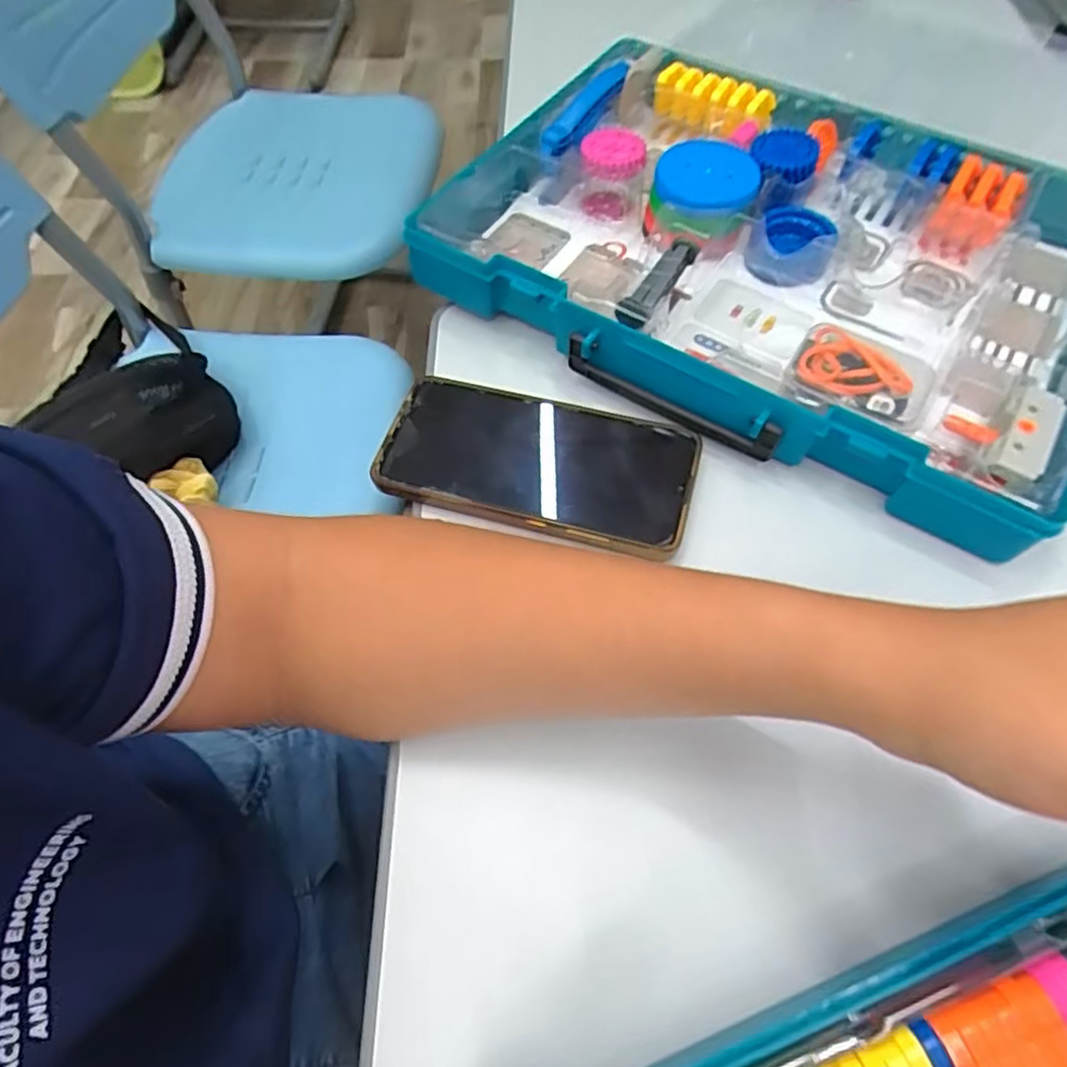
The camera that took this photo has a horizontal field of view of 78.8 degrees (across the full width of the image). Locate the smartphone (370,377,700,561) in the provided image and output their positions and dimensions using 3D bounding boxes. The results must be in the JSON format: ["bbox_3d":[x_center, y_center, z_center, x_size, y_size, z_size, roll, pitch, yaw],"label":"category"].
[{"bbox_3d":[0.001,-0.039,0.330,0.157,0.008,0.080,13,65,8],"label":"smartphone"}]

